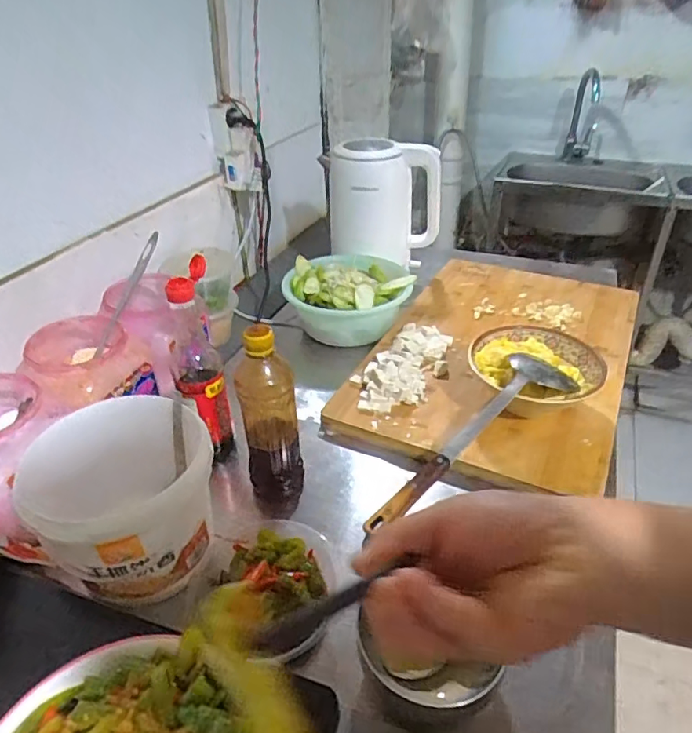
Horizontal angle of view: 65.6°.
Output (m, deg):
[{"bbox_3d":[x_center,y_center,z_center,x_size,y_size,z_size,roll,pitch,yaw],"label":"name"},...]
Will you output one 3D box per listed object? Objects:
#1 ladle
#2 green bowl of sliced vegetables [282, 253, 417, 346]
[{"bbox_3d":[0.150,0.081,0.637,0.325,0.048,0.071,-37,47,-20],"label":"ladle"},{"bbox_3d":[0.005,-0.119,0.931,0.218,0.089,0.172,-4,35,-3],"label":"green bowl of sliced vegetables"}]

